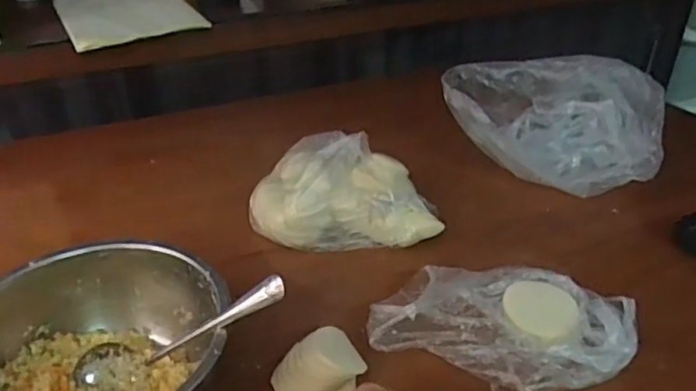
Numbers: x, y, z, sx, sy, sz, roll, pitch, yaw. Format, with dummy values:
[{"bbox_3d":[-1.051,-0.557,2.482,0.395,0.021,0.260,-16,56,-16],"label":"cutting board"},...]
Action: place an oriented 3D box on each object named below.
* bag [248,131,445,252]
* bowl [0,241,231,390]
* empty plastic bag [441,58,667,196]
[{"bbox_3d":[-0.005,-0.014,0.605,0.185,0.085,0.117,-3,34,-3],"label":"bag"},{"bbox_3d":[-0.178,0.113,0.421,0.179,0.077,0.163,-1,34,0],"label":"bowl"},{"bbox_3d":[0.223,-0.082,0.666,0.234,0.117,0.106,4,34,6],"label":"empty plastic bag"}]

